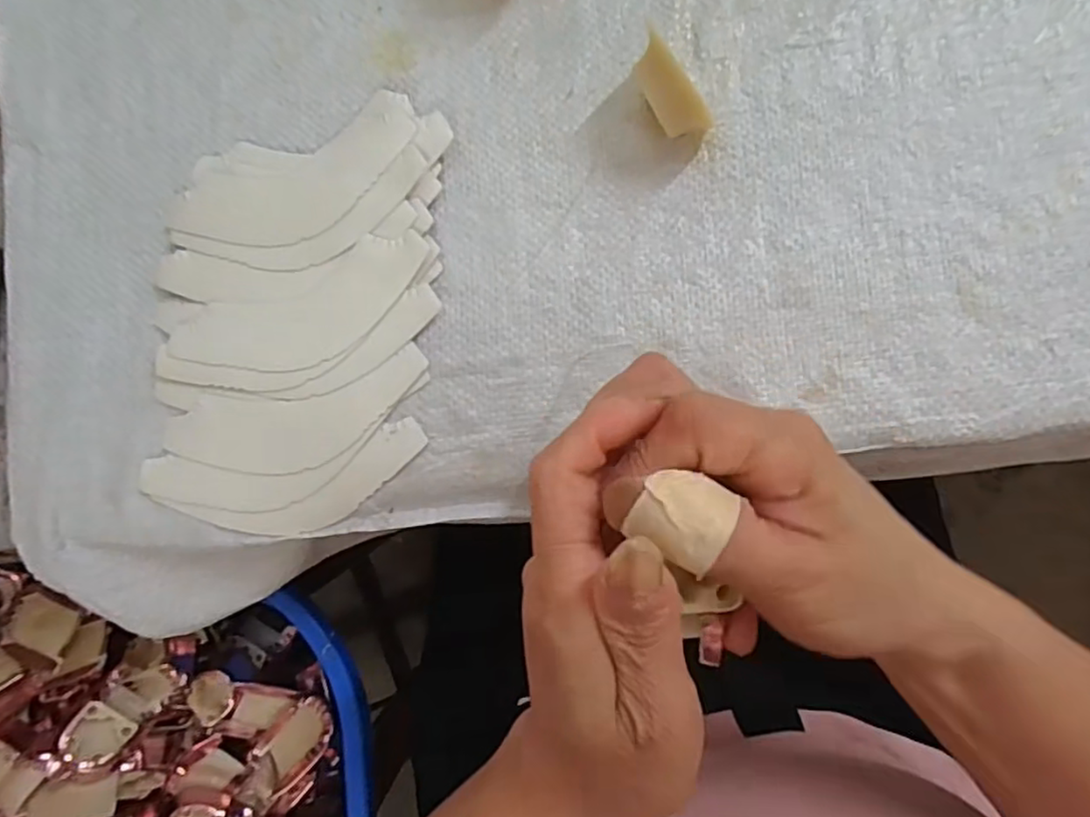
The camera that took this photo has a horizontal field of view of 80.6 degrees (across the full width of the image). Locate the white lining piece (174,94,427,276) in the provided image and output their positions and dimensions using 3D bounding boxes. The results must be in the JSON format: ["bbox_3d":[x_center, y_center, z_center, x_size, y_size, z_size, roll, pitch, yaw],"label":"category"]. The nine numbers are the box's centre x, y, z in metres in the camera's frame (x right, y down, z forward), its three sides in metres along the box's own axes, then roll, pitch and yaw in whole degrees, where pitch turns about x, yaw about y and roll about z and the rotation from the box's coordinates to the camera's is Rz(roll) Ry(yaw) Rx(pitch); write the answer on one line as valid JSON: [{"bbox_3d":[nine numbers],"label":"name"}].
[{"bbox_3d":[-0.110,-0.094,0.284,0.116,0.007,0.062,-12,83,8],"label":"white lining piece"}]

